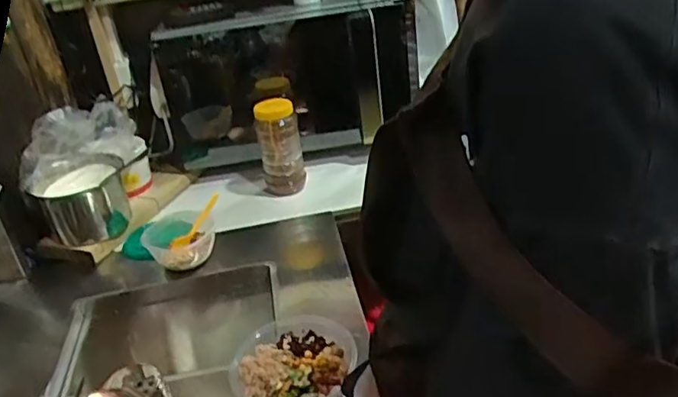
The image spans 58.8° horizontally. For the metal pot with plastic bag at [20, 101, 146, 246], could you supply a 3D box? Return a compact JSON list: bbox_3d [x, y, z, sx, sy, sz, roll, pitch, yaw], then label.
[{"bbox_3d":[-0.459,-0.058,1.113,0.168,0.193,0.261,-7,30,1],"label":"metal pot with plastic bag"}]

